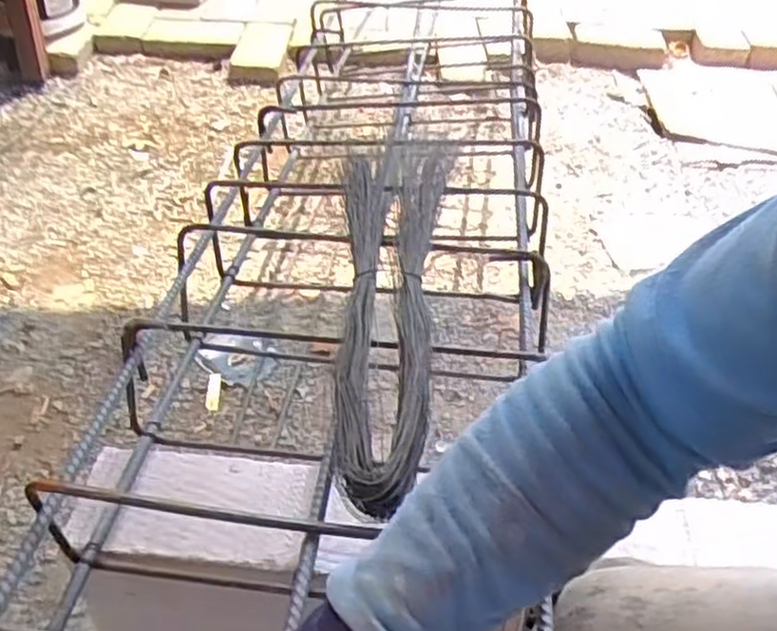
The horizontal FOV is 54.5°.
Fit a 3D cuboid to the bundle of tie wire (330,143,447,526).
[{"bbox_3d":[0.003,-0.031,0.638,0.098,0.036,0.451,2,41,0],"label":"bundle of tie wire"}]

